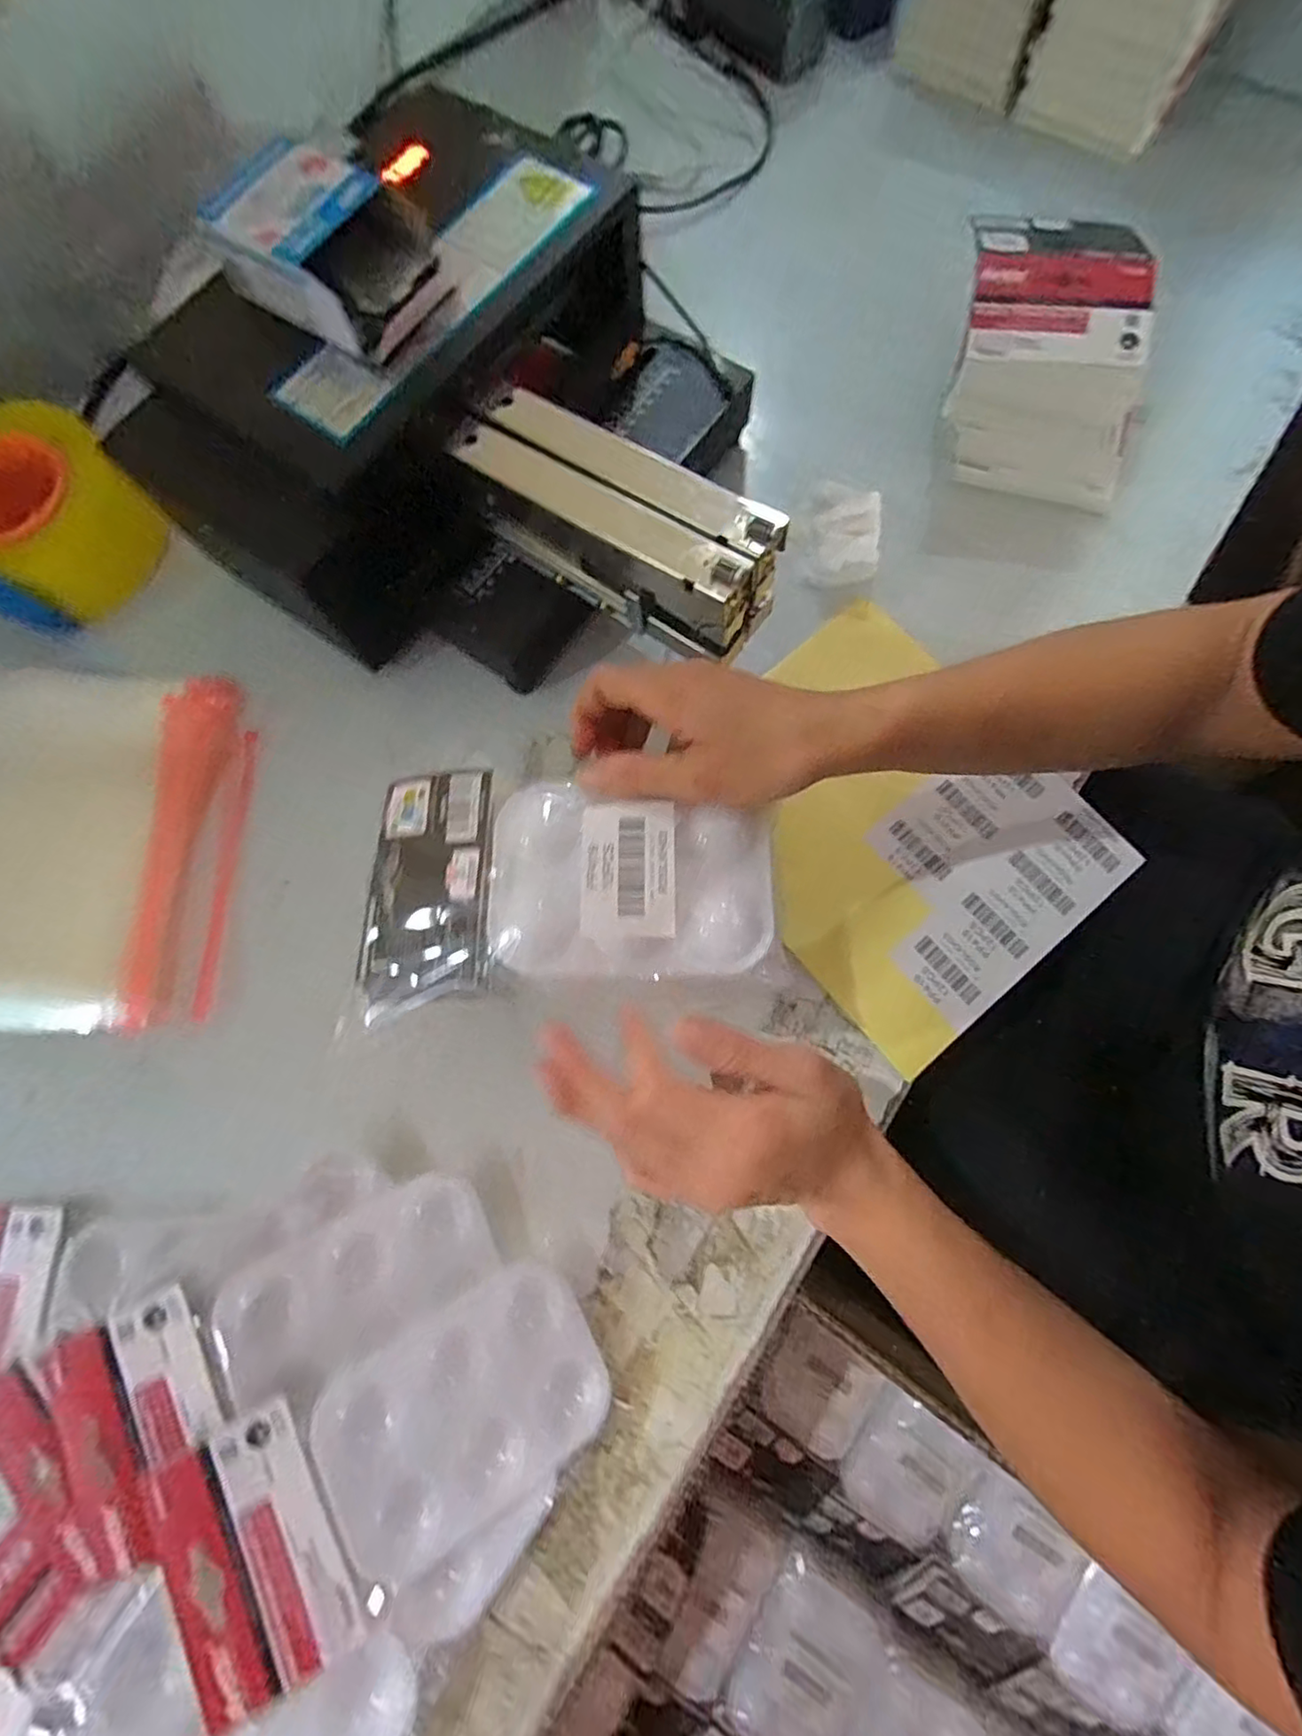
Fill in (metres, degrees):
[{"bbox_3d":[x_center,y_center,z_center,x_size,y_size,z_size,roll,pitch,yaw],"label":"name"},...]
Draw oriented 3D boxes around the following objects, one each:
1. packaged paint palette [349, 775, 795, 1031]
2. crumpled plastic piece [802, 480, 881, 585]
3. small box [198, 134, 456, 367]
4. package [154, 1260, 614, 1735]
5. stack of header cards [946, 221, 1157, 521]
[{"bbox_3d":[-0.040,0.009,0.275,0.185,0.016,0.103,1,77,9],"label":"packaged paint palette"},{"bbox_3d":[0.130,-0.229,0.423,0.048,0.011,0.079,8,77,3],"label":"crumpled plastic piece"},{"bbox_3d":[-0.167,-0.322,0.327,0.107,0.038,0.076,31,80,8],"label":"small box"},{"bbox_3d":[-0.114,0.270,0.287,0.188,0.013,0.096,-25,77,-19],"label":"package"},{"bbox_3d":[0.262,-0.337,0.409,0.130,0.082,0.151,10,77,4],"label":"stack of header cards"}]

